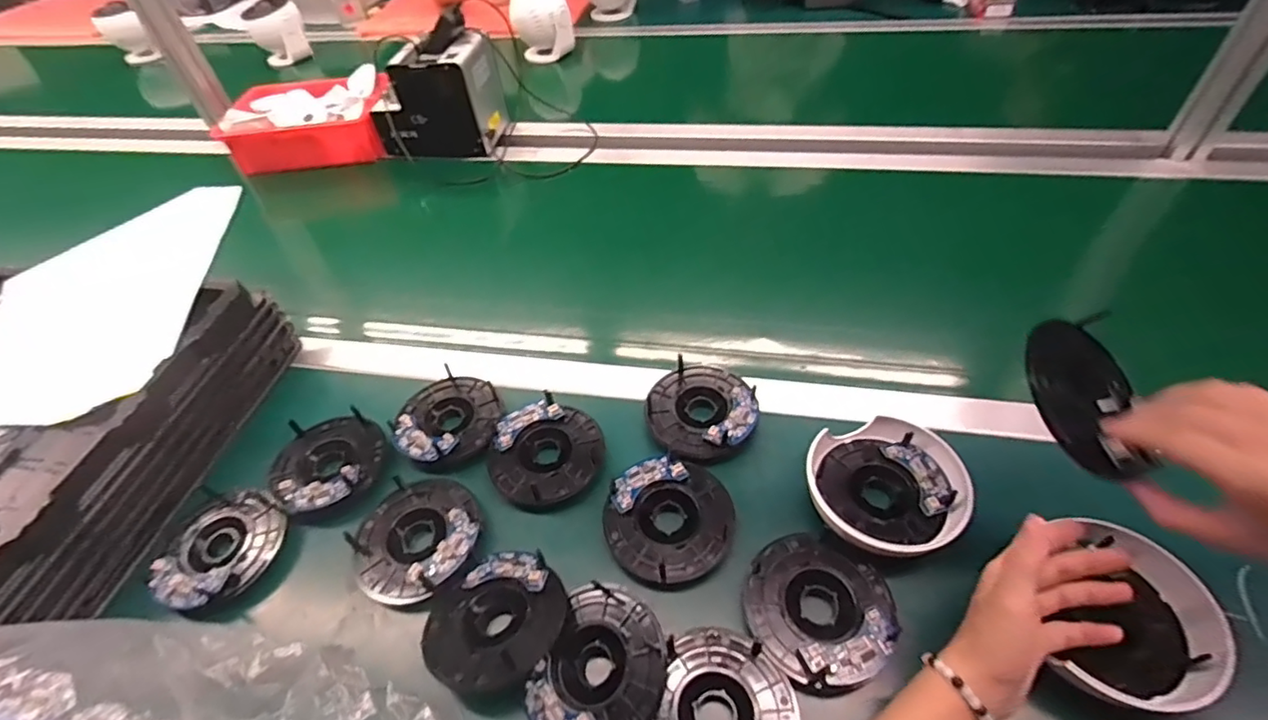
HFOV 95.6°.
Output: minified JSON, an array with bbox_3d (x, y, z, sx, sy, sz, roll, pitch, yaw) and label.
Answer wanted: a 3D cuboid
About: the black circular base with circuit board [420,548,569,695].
[{"bbox_3d":[-0.100,0.182,0.410,0.099,0.019,0.088,-31,53,-21],"label":"black circular base with circuit board"}]

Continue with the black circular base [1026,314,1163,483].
[{"bbox_3d":[0.284,0.017,0.359,0.086,0.019,0.111,13,64,-15],"label":"black circular base"}]

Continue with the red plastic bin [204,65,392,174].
[{"bbox_3d":[-0.519,-0.389,0.941,0.270,0.081,0.151,-7,48,-1],"label":"red plastic bin"}]

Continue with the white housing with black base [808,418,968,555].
[{"bbox_3d":[0.196,0.099,0.451,0.115,0.034,0.108,-3,48,3],"label":"white housing with black base"}]

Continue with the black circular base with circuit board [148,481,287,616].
[{"bbox_3d":[-0.339,0.152,0.467,0.087,0.019,0.094,-3,48,3],"label":"black circular base with circuit board"}]

